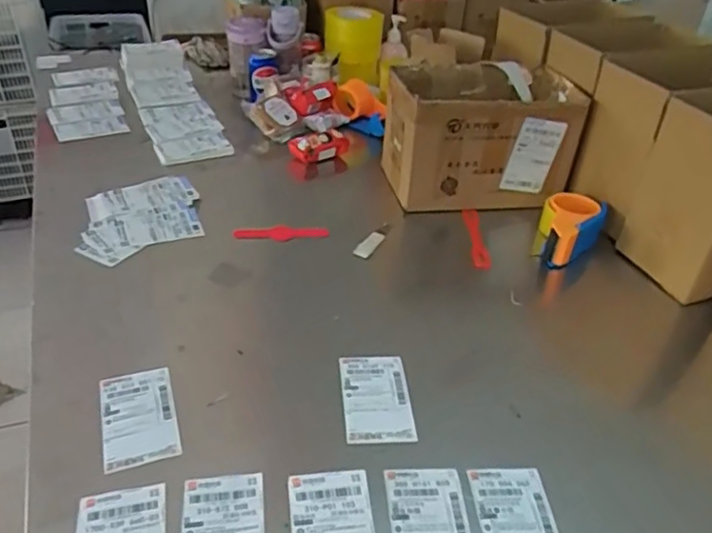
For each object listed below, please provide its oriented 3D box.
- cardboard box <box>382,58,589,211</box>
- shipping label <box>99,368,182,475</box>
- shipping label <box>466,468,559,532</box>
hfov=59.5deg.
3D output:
[{"bbox_3d":[0.207,-0.218,1.089,0.286,0.212,0.188,-4,37,-11],"label":"cardboard box"},{"bbox_3d":[-0.238,0.165,0.684,0.077,0.009,0.127,-9,39,-18],"label":"shipping label"},{"bbox_3d":[0.159,0.256,0.607,0.076,0.009,0.128,-1,37,-6],"label":"shipping label"}]

